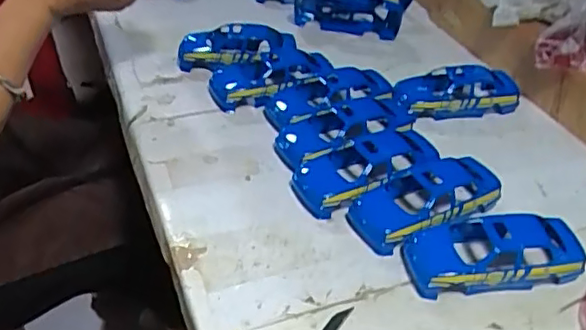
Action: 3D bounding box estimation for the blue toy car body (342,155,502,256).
[{"bbox_3d":[0.108,0.028,0.474,0.124,0.038,0.053,-14,43,-19],"label":"blue toy car body"}]

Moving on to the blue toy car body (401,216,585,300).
[{"bbox_3d":[0.147,0.063,0.436,0.123,0.038,0.052,-2,40,-6],"label":"blue toy car body"}]

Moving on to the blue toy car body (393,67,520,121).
[{"bbox_3d":[0.167,-0.074,0.605,0.128,0.036,0.052,-1,40,-6],"label":"blue toy car body"}]

